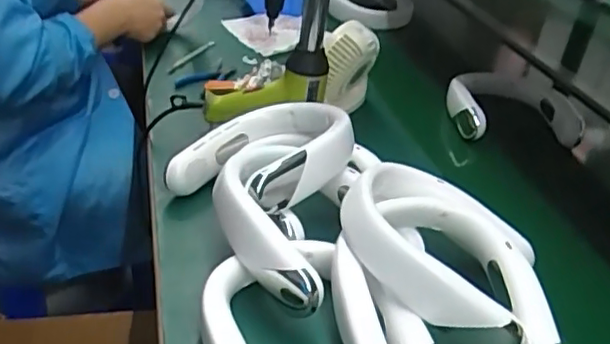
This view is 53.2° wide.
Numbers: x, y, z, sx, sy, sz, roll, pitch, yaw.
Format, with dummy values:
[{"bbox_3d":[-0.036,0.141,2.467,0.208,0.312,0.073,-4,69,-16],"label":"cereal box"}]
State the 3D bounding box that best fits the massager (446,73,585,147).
[{"bbox_3d":[0.350,-0.117,1.055,0.214,0.056,0.231,3,33,-4],"label":"massager"}]

